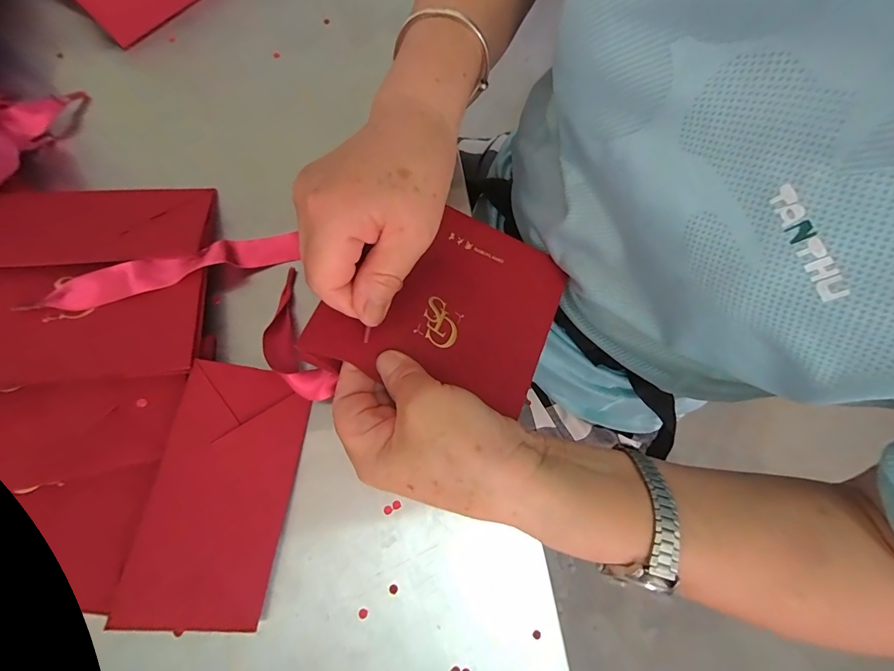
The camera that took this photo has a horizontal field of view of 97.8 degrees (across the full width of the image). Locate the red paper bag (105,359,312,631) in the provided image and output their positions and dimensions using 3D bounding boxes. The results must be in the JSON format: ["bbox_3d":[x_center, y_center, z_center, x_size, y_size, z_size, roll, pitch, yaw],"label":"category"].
[{"bbox_3d":[-0.129,0.087,0.225,0.072,0.007,0.136,14,71,-19],"label":"red paper bag"}]

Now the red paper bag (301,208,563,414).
[{"bbox_3d":[0.004,-0.024,0.249,0.132,0.014,0.135,27,64,-7],"label":"red paper bag"}]

